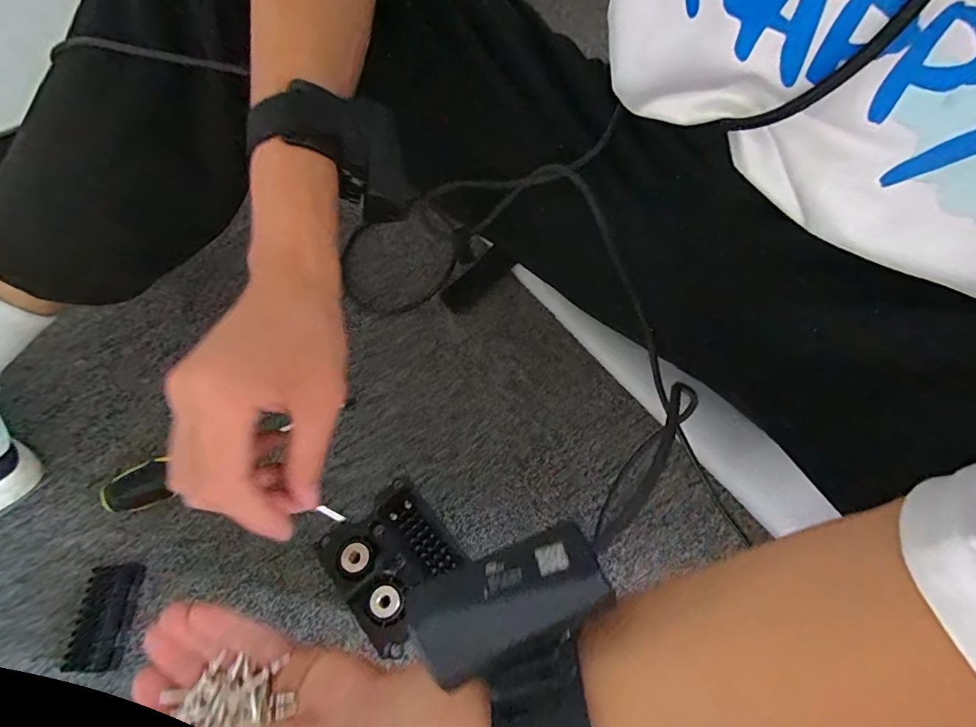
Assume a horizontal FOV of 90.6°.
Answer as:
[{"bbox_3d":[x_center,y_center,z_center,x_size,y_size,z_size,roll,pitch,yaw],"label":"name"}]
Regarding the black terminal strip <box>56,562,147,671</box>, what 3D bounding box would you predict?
[{"bbox_3d":[-0.279,0.185,0.353,0.025,0.031,0.068,-6,65,0],"label":"black terminal strip"}]

